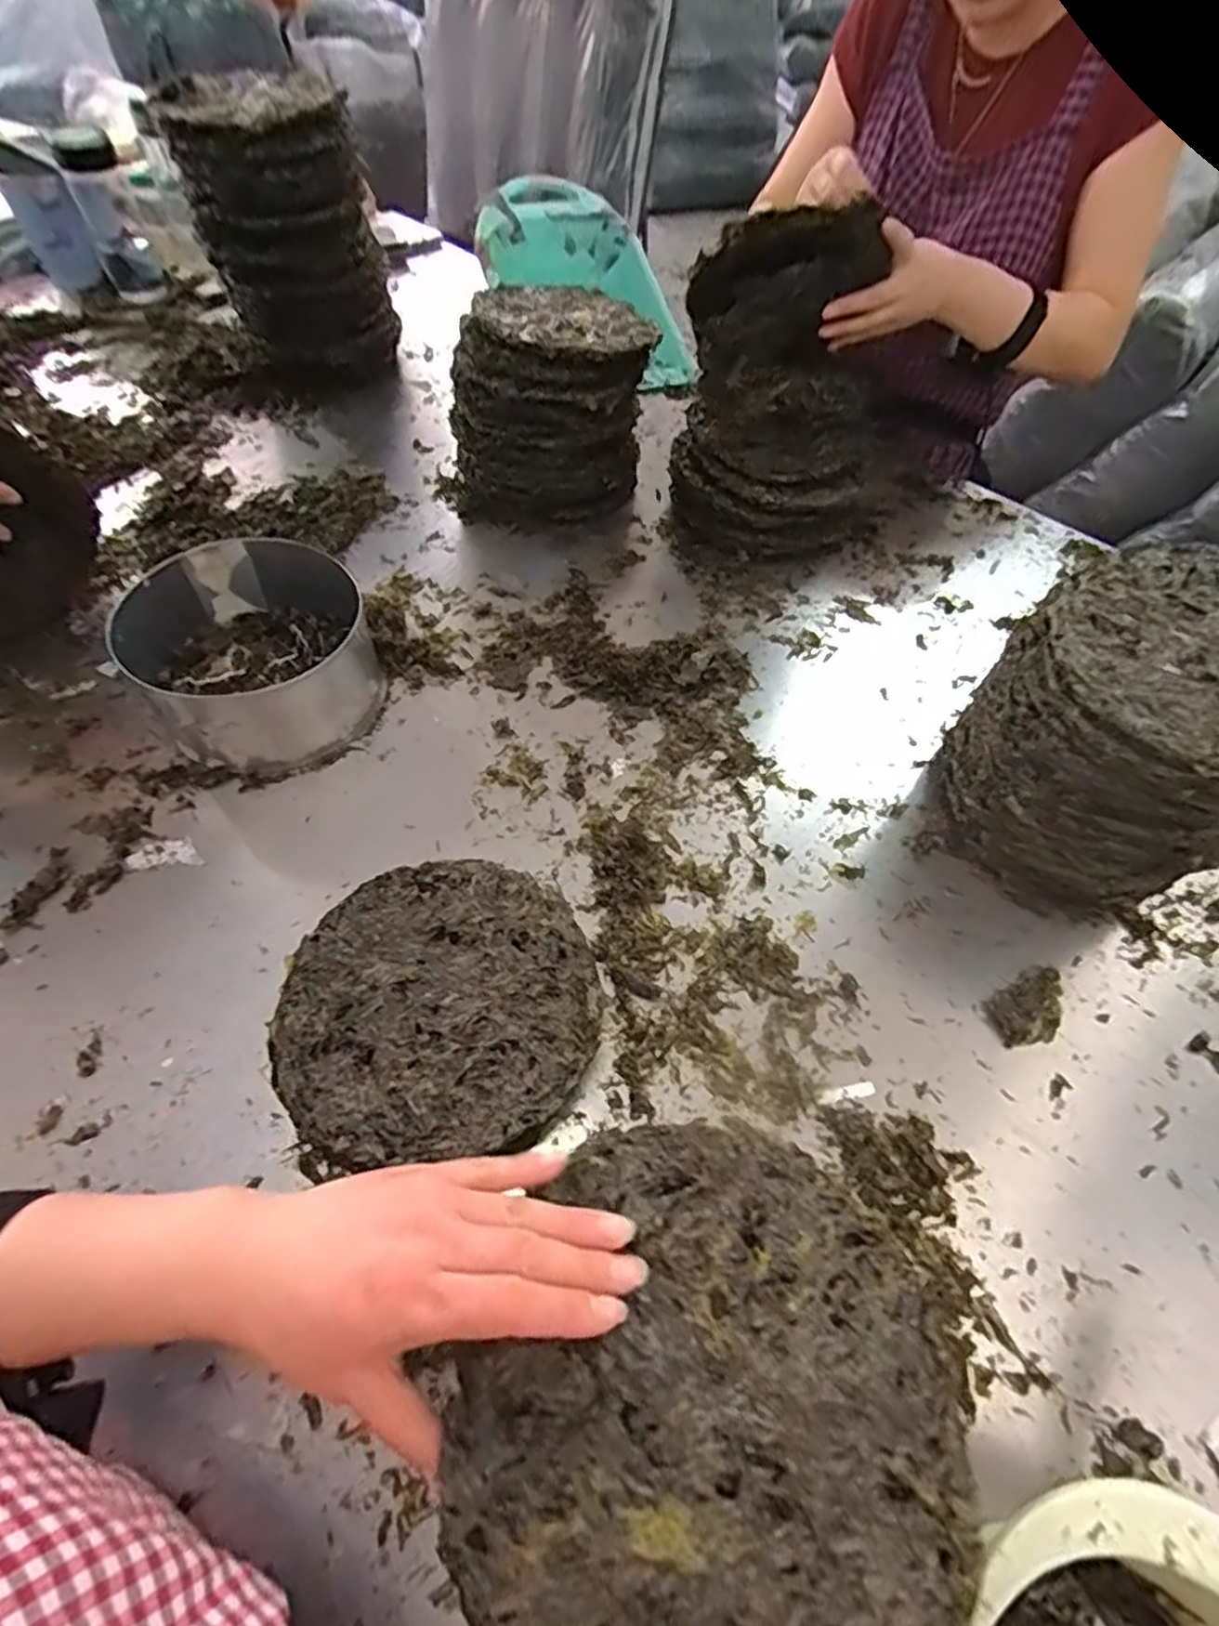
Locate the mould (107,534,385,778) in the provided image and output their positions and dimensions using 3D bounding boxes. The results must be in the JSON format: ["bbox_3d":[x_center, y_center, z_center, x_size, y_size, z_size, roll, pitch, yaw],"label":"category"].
[{"bbox_3d":[-0.296,-0.132,0.586,0.182,0.086,0.187,-23,59,-19],"label":"mould"}]

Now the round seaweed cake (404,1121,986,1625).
[{"bbox_3d":[0.039,0.227,0.267,0.182,0.027,0.193,2,54,-3],"label":"round seaweed cake"}]

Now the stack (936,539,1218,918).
[{"bbox_3d":[0.377,-0.049,0.505,0.190,0.200,0.185,-22,59,-19],"label":"stack"}]

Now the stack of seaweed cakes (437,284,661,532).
[{"bbox_3d":[-0.066,-0.445,0.770,0.195,0.169,0.205,11,54,4],"label":"stack of seaweed cakes"}]

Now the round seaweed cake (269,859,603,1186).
[{"bbox_3d":[-0.108,0.123,0.453,0.191,0.030,0.185,-4,55,-7],"label":"round seaweed cake"}]

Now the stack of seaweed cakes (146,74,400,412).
[{"bbox_3d":[-0.365,-0.655,0.826,0.188,0.274,0.188,-9,56,-10],"label":"stack of seaweed cakes"}]

